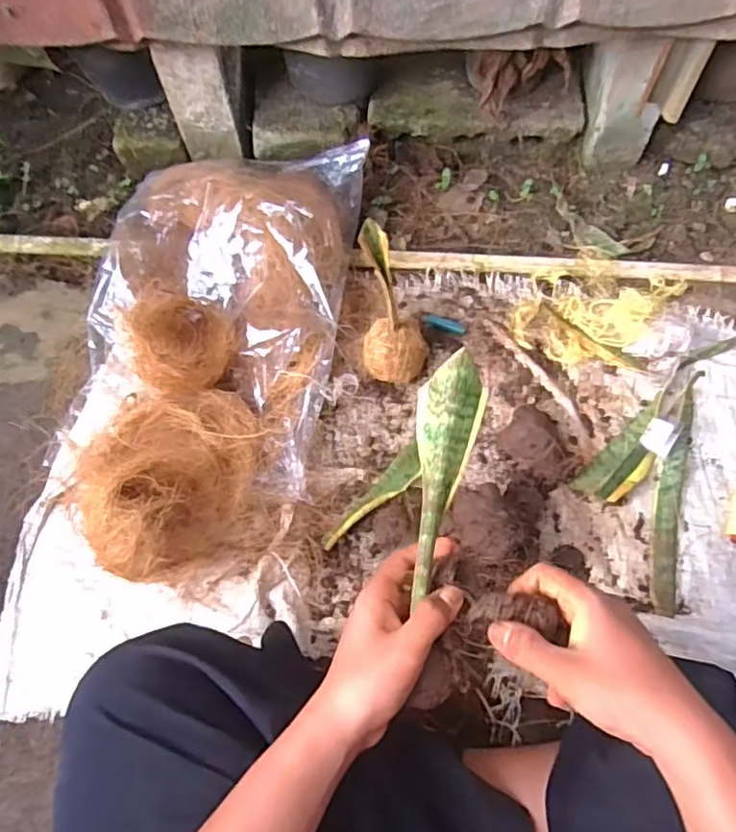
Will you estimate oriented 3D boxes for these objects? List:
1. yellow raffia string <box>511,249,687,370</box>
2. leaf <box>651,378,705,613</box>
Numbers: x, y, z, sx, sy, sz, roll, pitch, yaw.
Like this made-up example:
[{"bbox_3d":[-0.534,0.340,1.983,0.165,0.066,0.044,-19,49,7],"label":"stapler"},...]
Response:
[{"bbox_3d":[0.280,-0.135,0.752,0.162,0.027,0.167,28,72,12],"label":"yellow raffia string"},{"bbox_3d":[0.341,0.074,0.673,0.034,0.012,0.282,14,70,8],"label":"leaf"}]

